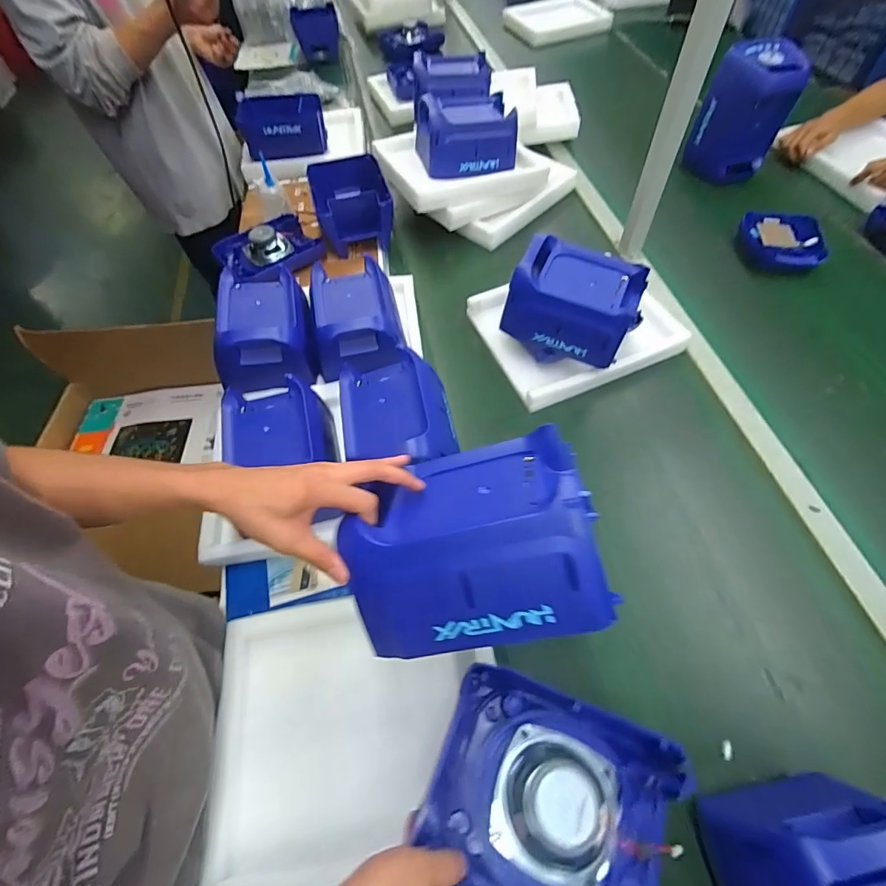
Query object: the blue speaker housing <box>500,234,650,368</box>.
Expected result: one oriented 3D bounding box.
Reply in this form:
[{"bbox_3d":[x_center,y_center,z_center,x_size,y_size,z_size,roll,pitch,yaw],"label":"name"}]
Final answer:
[{"bbox_3d":[0.229,-0.251,0.761,0.217,0.155,0.150,14,62,10],"label":"blue speaker housing"}]

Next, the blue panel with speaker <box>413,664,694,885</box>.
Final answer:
[{"bbox_3d":[0.098,0.329,0.389,0.209,0.088,0.172,18,63,12],"label":"blue panel with speaker"}]

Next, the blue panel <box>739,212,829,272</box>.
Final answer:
[{"bbox_3d":[0.782,-0.462,0.988,0.147,0.053,0.193,7,61,6],"label":"blue panel"}]

